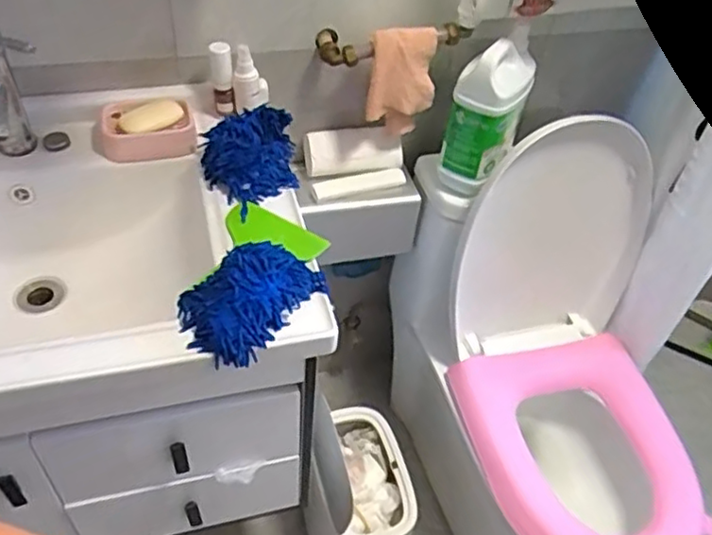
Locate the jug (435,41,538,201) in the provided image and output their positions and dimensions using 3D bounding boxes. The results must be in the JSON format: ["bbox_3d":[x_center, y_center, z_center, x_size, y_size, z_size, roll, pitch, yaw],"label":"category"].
[{"bbox_3d":[0.193,-0.226,0.991,0.099,0.215,0.109,18,47,10],"label":"jug"}]

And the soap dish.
[{"bbox_3d":[-0.291,-0.193,0.918,0.135,0.047,0.089,-5,47,-11],"label":"soap dish"}]

